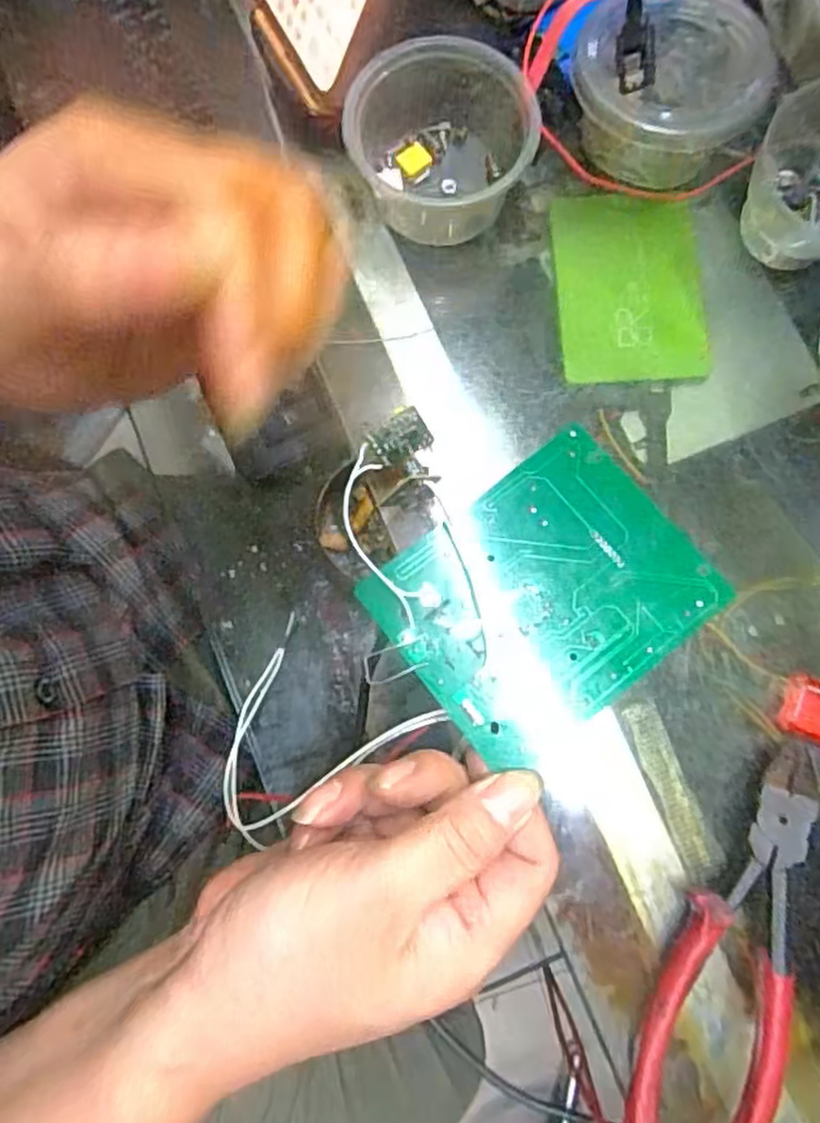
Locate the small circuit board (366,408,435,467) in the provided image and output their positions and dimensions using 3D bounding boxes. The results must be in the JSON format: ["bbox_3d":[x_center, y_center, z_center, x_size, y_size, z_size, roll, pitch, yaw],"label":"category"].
[{"bbox_3d":[-0.004,-0.048,0.276,0.022,0.021,0.004,-27,49,10],"label":"small circuit board"}]

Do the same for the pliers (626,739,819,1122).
[{"bbox_3d":[0.118,0.142,0.259,0.043,0.026,0.150,24,81,6],"label":"pliers"}]

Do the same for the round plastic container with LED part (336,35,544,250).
[{"bbox_3d":[0.013,-0.176,0.310,0.075,0.048,0.074,0,79,1],"label":"round plastic container with LED part"}]

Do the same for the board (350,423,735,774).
[{"bbox_3d":[0.052,0.014,0.273,0.111,0.007,0.093,-36,81,-5],"label":"board"}]

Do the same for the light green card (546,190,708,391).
[{"bbox_3d":[0.107,-0.135,0.352,0.067,0.011,0.102,-3,79,1],"label":"light green card"}]

